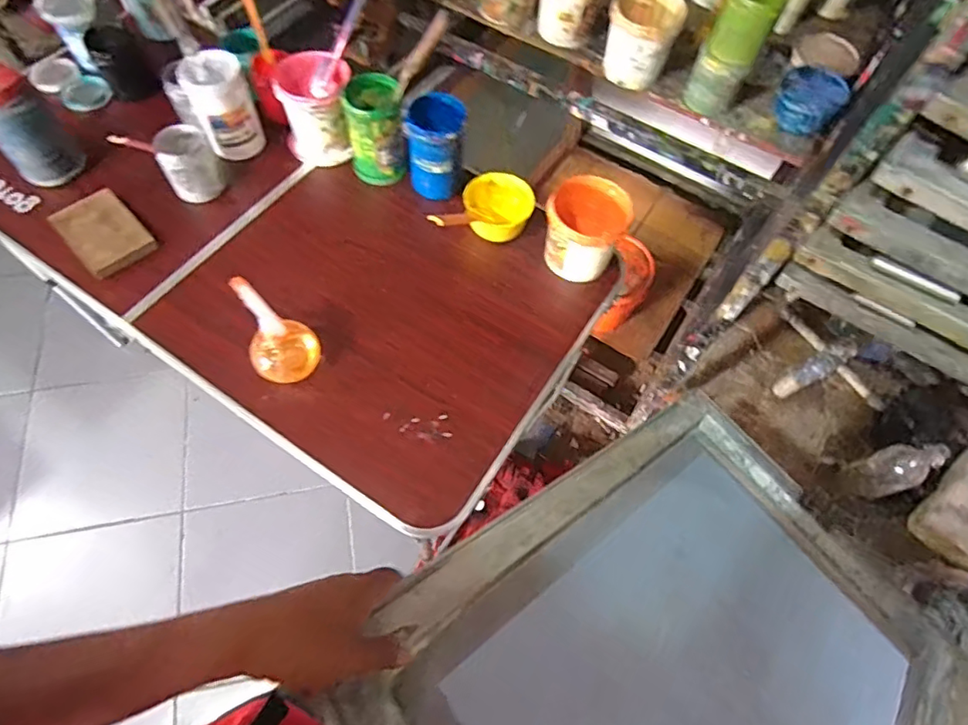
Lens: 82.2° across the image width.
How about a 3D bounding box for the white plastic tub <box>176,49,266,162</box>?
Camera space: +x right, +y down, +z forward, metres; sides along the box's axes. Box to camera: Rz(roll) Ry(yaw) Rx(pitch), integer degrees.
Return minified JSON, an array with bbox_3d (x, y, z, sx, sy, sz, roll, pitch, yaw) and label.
[{"bbox_3d":[-0.448,-0.436,0.957,0.098,0.153,0.091,1,64,-3],"label":"white plastic tub"}]

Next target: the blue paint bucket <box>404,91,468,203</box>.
[{"bbox_3d":[-0.081,-0.364,0.937,0.092,0.172,0.087,1,64,-3],"label":"blue paint bucket"}]

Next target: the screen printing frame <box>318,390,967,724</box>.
[{"bbox_3d":[0.228,0.294,0.526,0.651,0.034,0.461,-19,62,-45],"label":"screen printing frame"}]

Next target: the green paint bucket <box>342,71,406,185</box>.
[{"bbox_3d":[-0.187,-0.401,0.949,0.091,0.143,0.111,-8,65,-8],"label":"green paint bucket"}]

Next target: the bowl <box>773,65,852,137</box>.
[{"bbox_3d":[0.564,-0.457,0.966,0.110,0.067,0.098,33,66,12],"label":"bowl"}]

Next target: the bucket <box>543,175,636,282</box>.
[{"bbox_3d":[0.158,-0.211,0.887,0.121,0.108,0.126,28,65,10],"label":"bucket"}]

